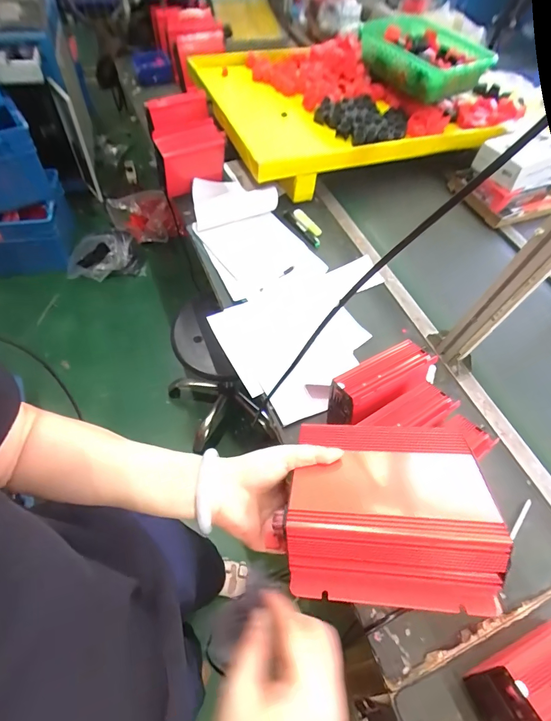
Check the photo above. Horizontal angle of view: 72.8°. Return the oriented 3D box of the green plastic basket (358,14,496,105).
[{"bbox_3d":[0.416,-0.857,1.069,0.224,0.111,0.337,-22,62,-17],"label":"green plastic basket"}]

